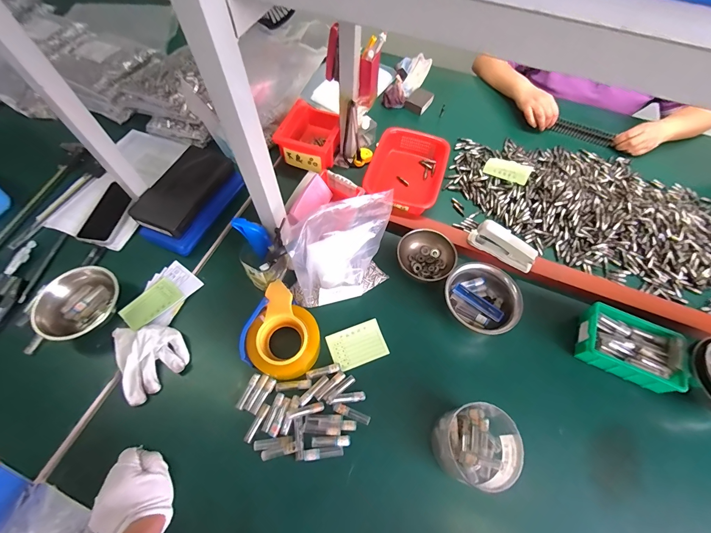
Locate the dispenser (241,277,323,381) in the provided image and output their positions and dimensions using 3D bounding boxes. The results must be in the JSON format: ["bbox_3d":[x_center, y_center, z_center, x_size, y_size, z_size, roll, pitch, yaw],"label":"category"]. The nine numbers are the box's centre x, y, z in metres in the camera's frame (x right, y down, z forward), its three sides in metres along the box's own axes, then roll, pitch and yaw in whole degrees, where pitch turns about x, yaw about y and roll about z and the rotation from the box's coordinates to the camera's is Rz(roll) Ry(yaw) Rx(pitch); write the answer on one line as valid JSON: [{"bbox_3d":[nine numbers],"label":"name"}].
[{"bbox_3d":[-0.116,0.116,0.536,0.118,0.064,0.134,22,63,10],"label":"dispenser"}]

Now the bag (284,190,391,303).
[{"bbox_3d":[-0.018,-0.028,0.531,0.175,0.162,0.078,-17,64,-11],"label":"bag"}]

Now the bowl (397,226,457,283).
[{"bbox_3d":[0.139,-0.021,0.621,0.108,0.041,0.103,1,62,-1],"label":"bowl"}]

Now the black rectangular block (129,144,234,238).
[{"bbox_3d":[-0.345,-0.157,0.636,0.108,0.027,0.203,23,64,10],"label":"black rectangular block"}]

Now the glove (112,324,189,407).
[{"bbox_3d":[-0.341,0.147,0.533,0.101,0.039,0.130,-28,66,-16],"label":"glove"}]

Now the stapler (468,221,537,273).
[{"bbox_3d":[0.284,-0.040,0.613,0.124,0.063,0.030,30,65,13],"label":"stapler"}]

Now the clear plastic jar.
[{"bbox_3d":[0.171,0.254,0.464,0.100,0.098,0.109,1,62,-1],"label":"clear plastic jar"}]

